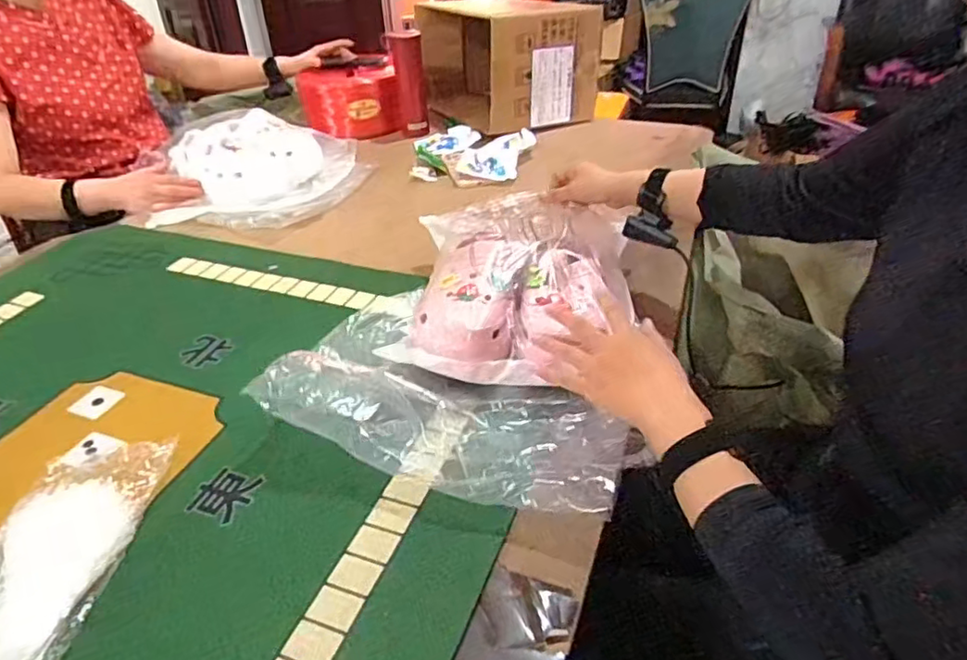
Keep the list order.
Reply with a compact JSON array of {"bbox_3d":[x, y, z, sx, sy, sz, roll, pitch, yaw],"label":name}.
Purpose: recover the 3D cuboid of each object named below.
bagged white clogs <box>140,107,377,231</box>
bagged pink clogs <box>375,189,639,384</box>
[{"bbox_3d":[-0.438,-0.306,1.135,0.432,0.104,0.336,-8,34,-7],"label":"bagged white clogs"},{"bbox_3d":[0.043,-0.068,0.775,0.275,0.111,0.331,2,34,6],"label":"bagged pink clogs"}]

